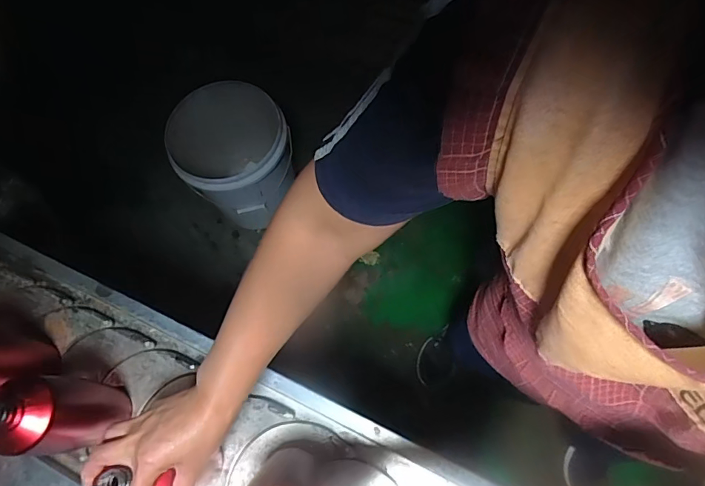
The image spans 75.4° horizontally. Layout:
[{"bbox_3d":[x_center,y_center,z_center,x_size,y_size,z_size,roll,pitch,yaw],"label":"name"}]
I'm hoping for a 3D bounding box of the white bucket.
[{"bbox_3d":[-0.335,-0.229,1.371,0.319,0.381,0.303,0,72,0],"label":"white bucket"}]

